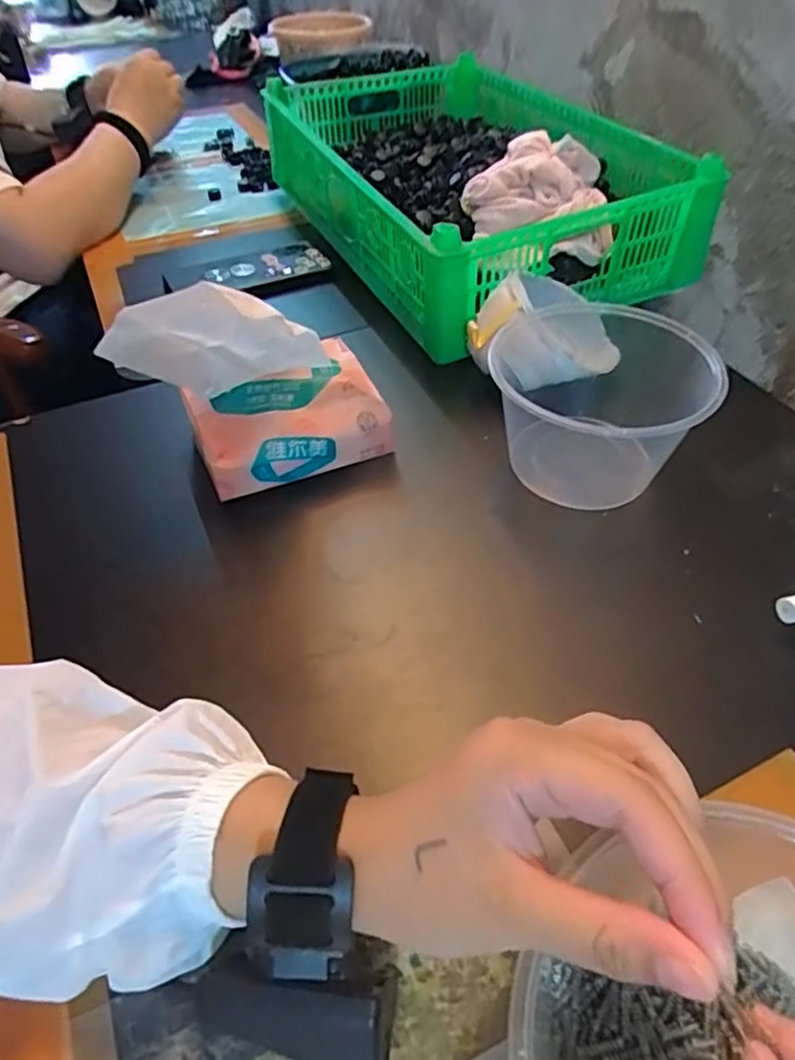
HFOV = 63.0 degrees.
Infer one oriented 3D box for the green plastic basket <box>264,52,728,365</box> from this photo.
[{"bbox_3d":[0.070,-0.378,0.705,0.310,0.109,0.456,-20,49,-16],"label":"green plastic basket"}]

